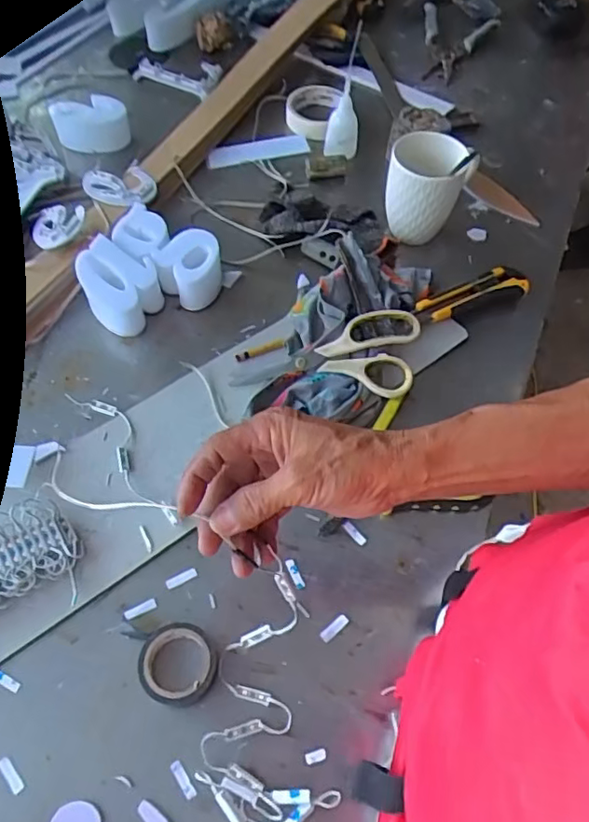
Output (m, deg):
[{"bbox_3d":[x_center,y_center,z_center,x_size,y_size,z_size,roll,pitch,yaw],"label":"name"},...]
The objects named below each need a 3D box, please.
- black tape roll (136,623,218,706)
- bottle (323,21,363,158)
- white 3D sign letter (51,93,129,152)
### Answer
[{"bbox_3d":[-0.087,0.190,0.447,0.058,0.019,0.056,2,58,-2],"label":"black tape roll"},{"bbox_3d":[0.069,-0.409,0.768,0.042,0.150,0.035,8,16,1],"label":"bottle"},{"bbox_3d":[-0.261,-0.376,0.777,0.079,0.048,0.068,32,61,15],"label":"white 3D sign letter"}]

